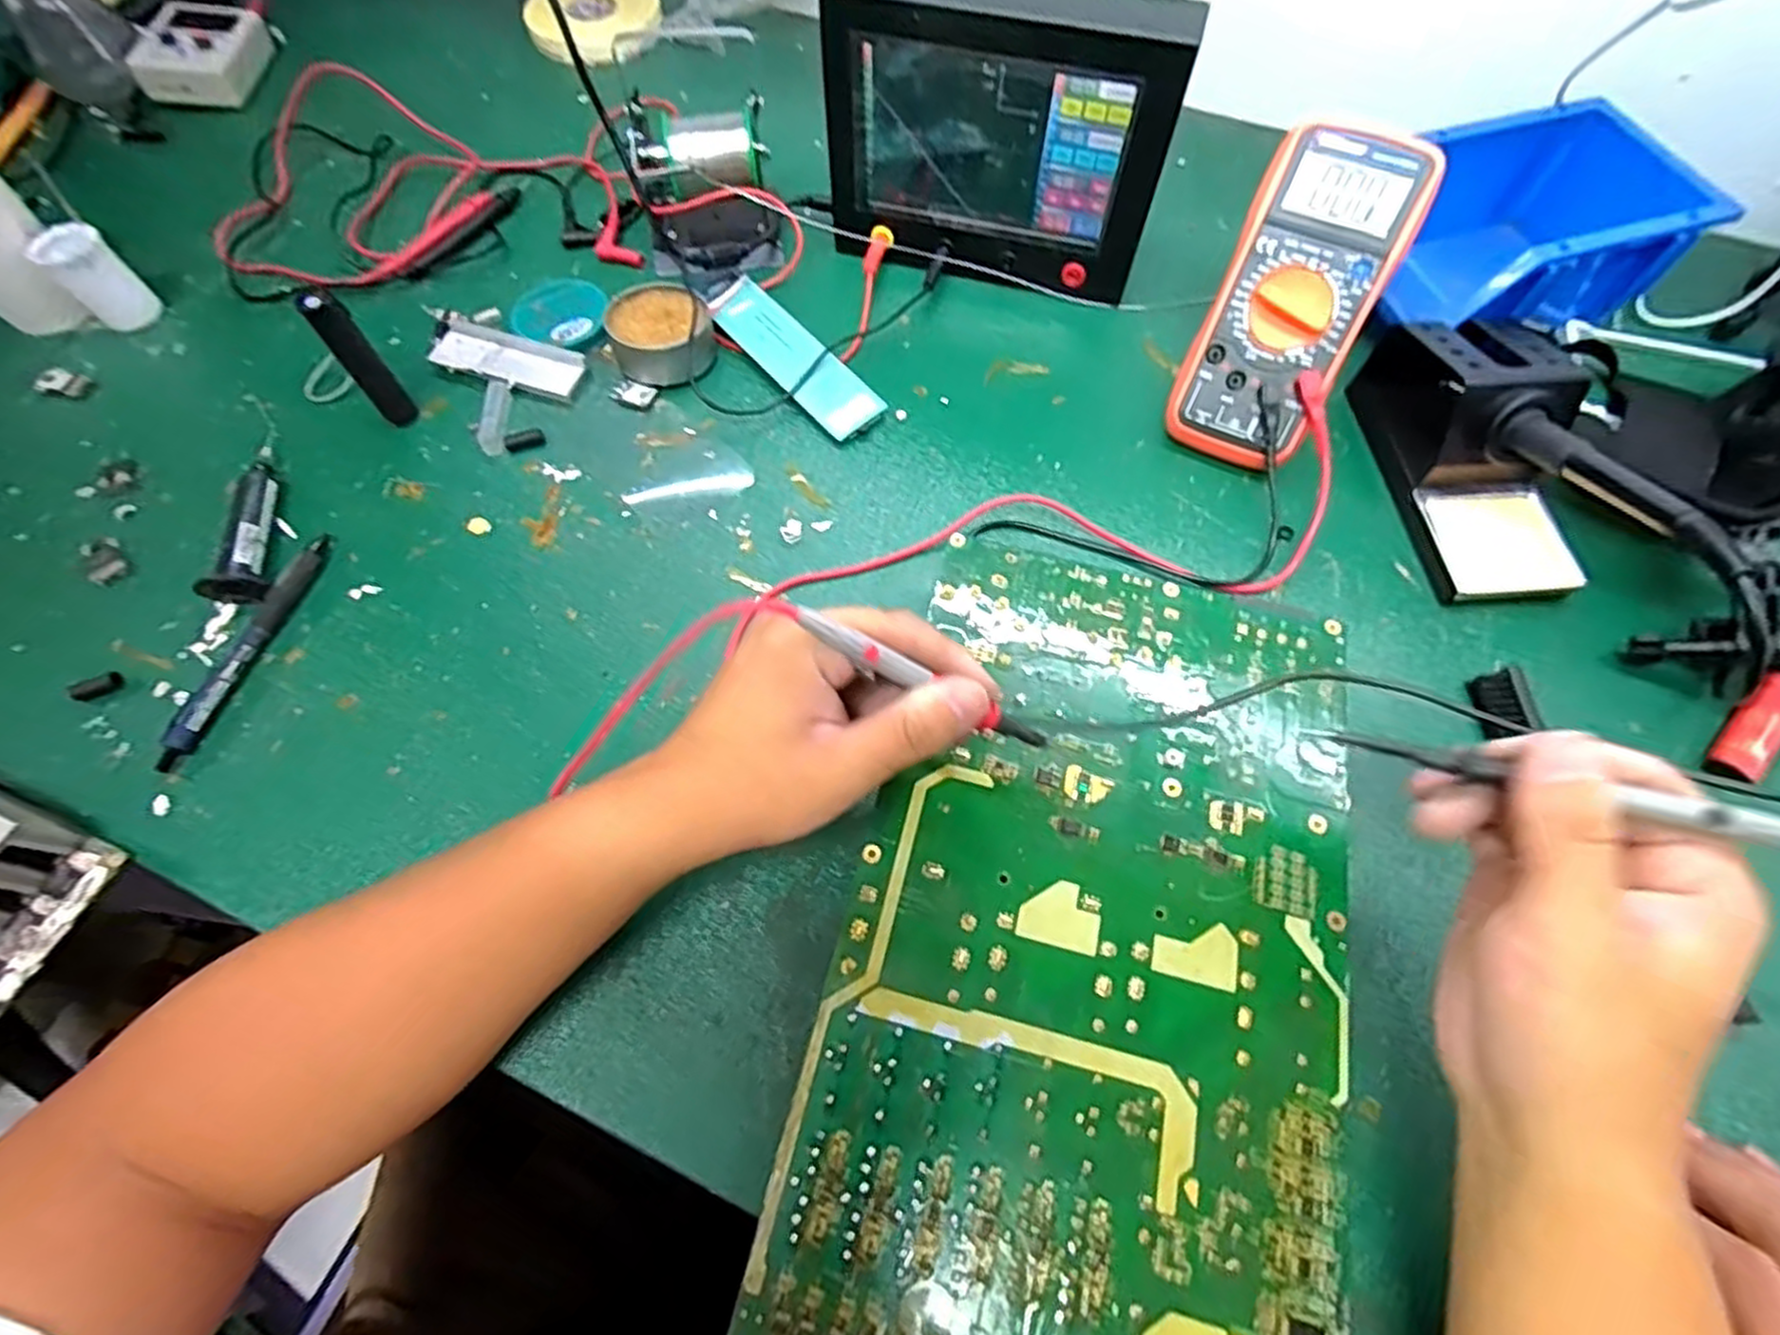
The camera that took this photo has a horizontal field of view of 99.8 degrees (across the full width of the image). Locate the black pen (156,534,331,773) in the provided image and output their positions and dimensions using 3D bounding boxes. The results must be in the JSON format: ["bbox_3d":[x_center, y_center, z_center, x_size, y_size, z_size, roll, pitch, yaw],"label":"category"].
[{"bbox_3d":[-0.332,-0.012,0.389,0.017,0.012,0.136,14,66,7],"label":"black pen"}]

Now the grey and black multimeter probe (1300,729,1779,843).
[{"bbox_3d":[0.208,0.036,0.235,0.139,0.005,0.008,14,64,33],"label":"grey and black multimeter probe"}]

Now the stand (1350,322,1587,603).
[{"bbox_3d":[0.325,-0.124,0.410,0.078,0.067,0.165,-7,65,-2],"label":"stand"}]

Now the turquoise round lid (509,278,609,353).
[{"bbox_3d":[-0.214,-0.237,0.497,0.067,0.007,0.059,23,68,11],"label":"turquoise round lid"}]

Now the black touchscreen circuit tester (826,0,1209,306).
[{"bbox_3d":[0.062,-0.310,0.451,0.196,0.153,0.044,8,66,5],"label":"black touchscreen circuit tester"}]

